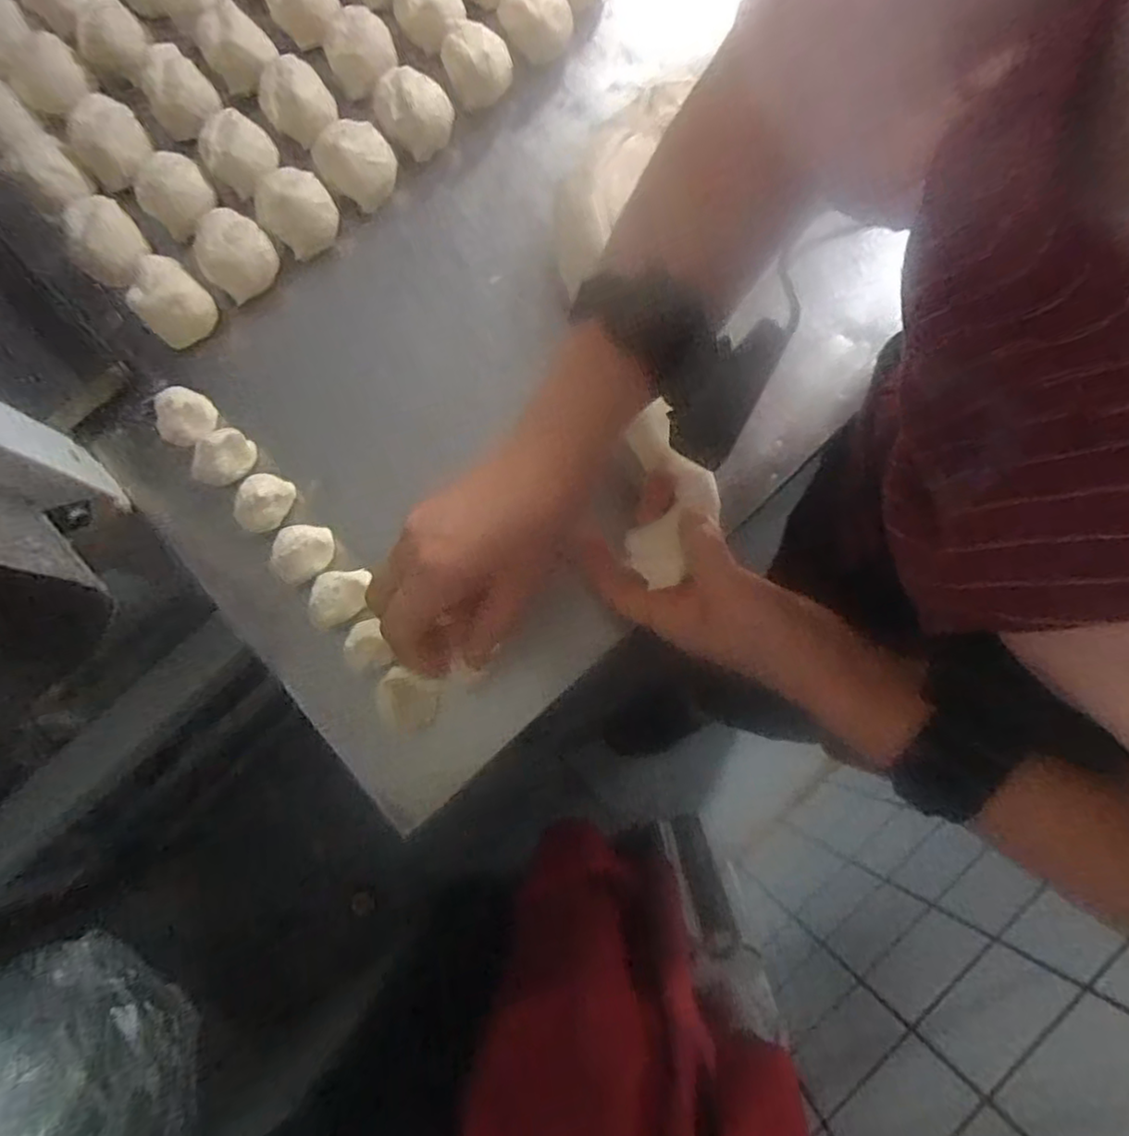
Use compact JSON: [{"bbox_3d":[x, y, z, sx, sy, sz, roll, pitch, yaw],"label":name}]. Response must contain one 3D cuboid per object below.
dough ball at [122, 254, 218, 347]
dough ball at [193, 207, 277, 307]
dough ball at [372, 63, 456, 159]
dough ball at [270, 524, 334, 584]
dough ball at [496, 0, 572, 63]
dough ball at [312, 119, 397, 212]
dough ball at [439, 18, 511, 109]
[{"bbox_3d":[-0.257,-0.174,0.437,0.044,0.040,0.043,0,78,1],"label":"dough ball"},{"bbox_3d":[-0.220,-0.209,0.448,0.047,0.035,0.042,-36,80,-7],"label":"dough ball"},{"bbox_3d":[-0.104,-0.319,0.469,0.051,0.044,0.050,-20,78,-3],"label":"dough ball"},{"bbox_3d":[-0.159,-0.010,0.408,0.030,0.024,0.036,6,78,2],"label":"dough ball"},{"bbox_3d":[-0.021,-0.394,0.484,0.049,0.034,0.042,-7,78,-1],"label":"dough ball"},{"bbox_3d":[-0.143,-0.277,0.464,0.051,0.044,0.044,-30,79,-6],"label":"dough ball"},{"bbox_3d":[-0.062,-0.361,0.475,0.048,0.038,0.044,-7,78,-1],"label":"dough ball"}]

